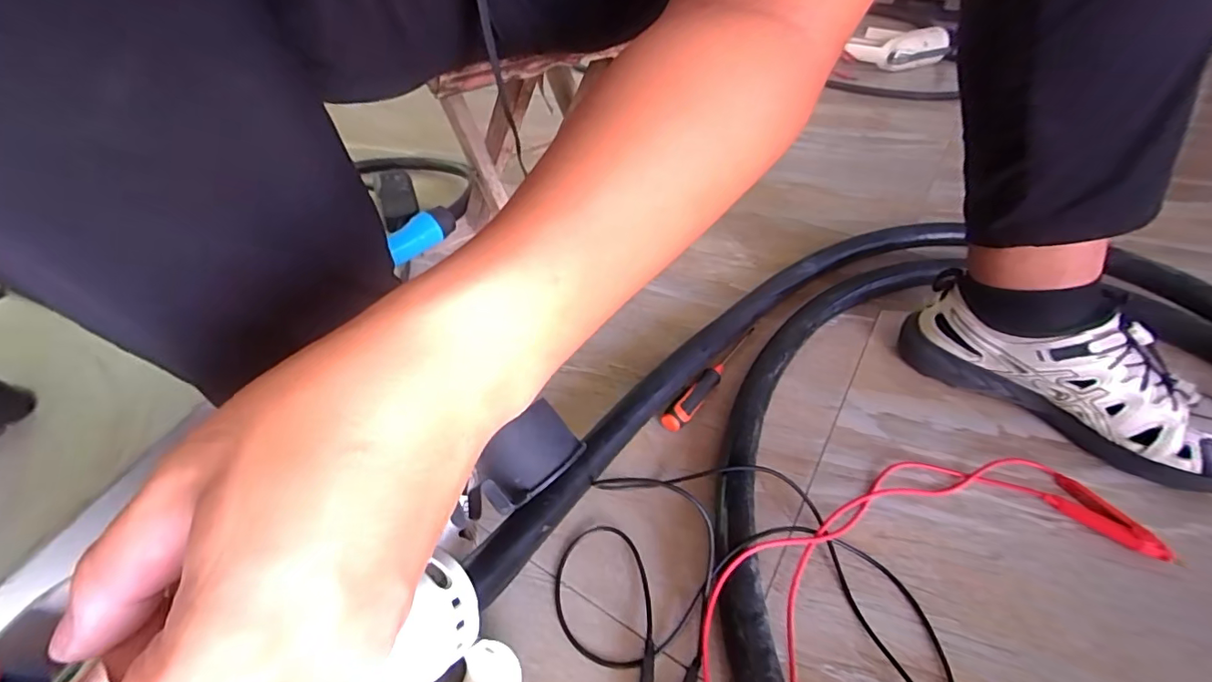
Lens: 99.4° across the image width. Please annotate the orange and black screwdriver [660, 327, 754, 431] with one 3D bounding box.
[{"bbox_3d":[0.109,0.037,0.519,0.021,0.025,0.162,29,52,28],"label":"orange and black screwdriver"}]

